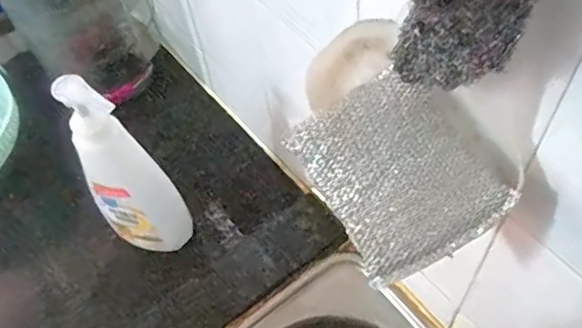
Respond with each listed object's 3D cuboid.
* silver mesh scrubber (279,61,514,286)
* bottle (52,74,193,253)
[{"bbox_3d":[0.060,0.006,0.351,0.087,0.017,0.110,-37,74,4],"label":"silver mesh scrubber"},{"bbox_3d":[-0.170,0.020,0.617,0.076,0.272,0.053,20,61,17],"label":"bottle"}]

